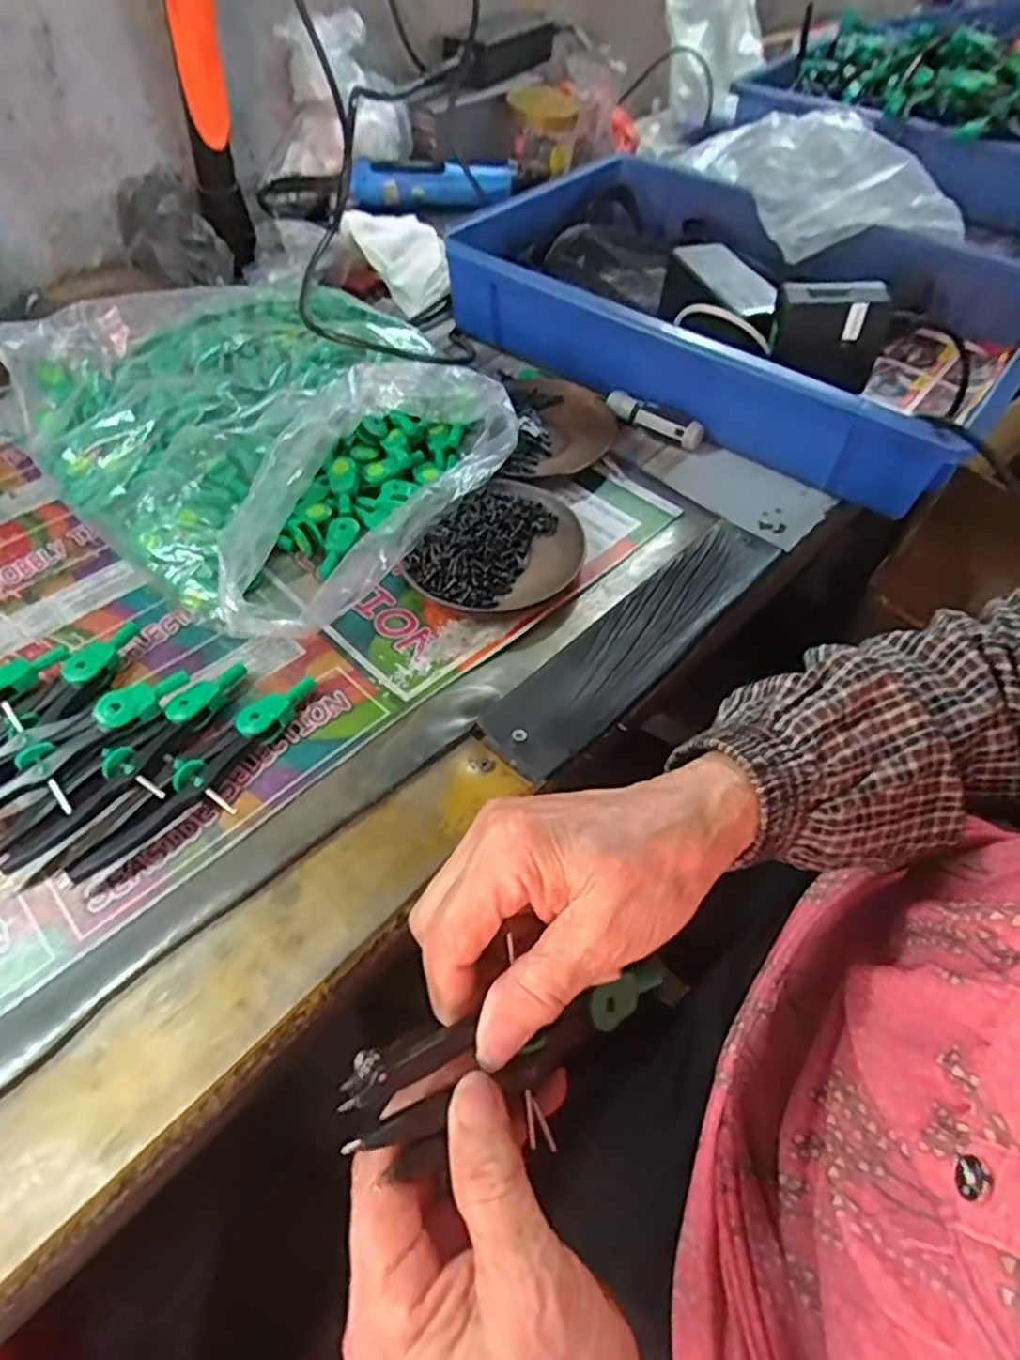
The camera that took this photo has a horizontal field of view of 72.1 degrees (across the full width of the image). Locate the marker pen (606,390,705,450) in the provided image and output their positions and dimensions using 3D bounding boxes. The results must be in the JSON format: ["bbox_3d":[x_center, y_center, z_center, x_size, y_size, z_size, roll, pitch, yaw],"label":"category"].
[{"bbox_3d":[0.107,-0.197,0.520,0.015,0.025,0.082,-38,62,-25],"label":"marker pen"}]

